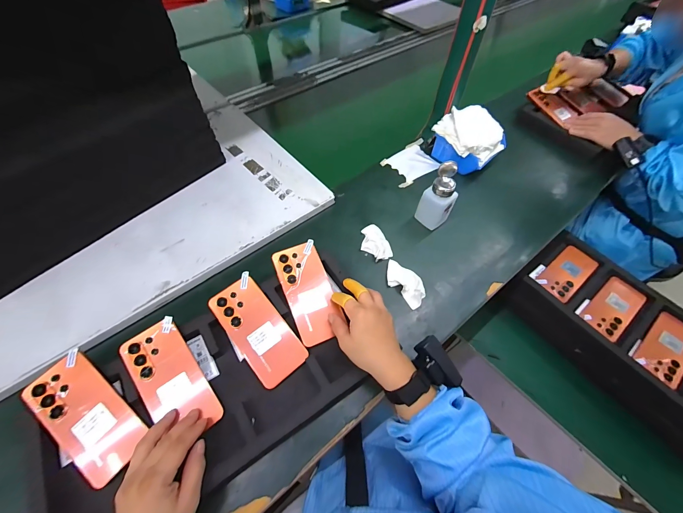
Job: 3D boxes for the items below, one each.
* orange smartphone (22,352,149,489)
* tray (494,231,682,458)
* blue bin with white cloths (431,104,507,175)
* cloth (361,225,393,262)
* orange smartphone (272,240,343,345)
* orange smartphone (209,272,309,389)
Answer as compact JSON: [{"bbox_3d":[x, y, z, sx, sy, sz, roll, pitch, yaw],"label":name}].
[{"bbox_3d":[-0.328,0.204,0.374,0.161,0.012,0.071,43,53,6],"label":"orange smartphone"},{"bbox_3d":[0.644,0.186,0.655,0.250,0.112,0.471,-30,62,-19],"label":"tray"},{"bbox_3d":[0.291,-0.271,0.672,0.111,0.098,0.141,-39,67,-23],"label":"blue bin with white cloths"},{"bbox_3d":[0.064,-0.028,0.567,0.049,0.019,0.078,-23,62,-15],"label":"cloth"},{"bbox_3d":[-0.058,0.059,0.485,0.080,0.011,0.170,-13,71,-10],"label":"orange smartphone"},{"bbox_3d":[-0.129,0.111,0.447,0.076,0.010,0.169,-36,76,-20],"label":"orange smartphone"}]

